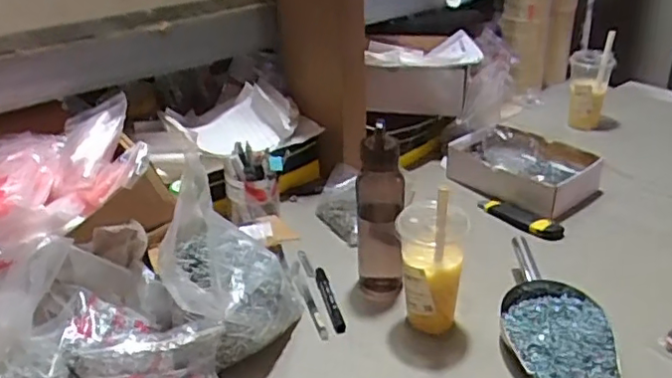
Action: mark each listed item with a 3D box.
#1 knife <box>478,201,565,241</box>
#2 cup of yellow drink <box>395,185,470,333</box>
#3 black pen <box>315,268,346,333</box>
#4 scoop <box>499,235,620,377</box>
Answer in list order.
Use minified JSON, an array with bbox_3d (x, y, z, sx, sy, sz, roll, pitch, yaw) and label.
[{"bbox_3d":[0.314,0.047,1.053,0.038,0.029,0.159,-26,36,-36],"label":"knife"},{"bbox_3d":[0.123,0.085,0.787,0.083,0.218,0.082,-2,28,1],"label":"cup of yellow drink"},{"bbox_3d":[-0.011,0.155,0.872,0.018,0.015,0.157,-8,29,-10],"label":"black pen"},{"bbox_3d":[0.276,0.165,0.793,0.124,0.058,0.237,-2,28,2],"label":"scoop"}]

